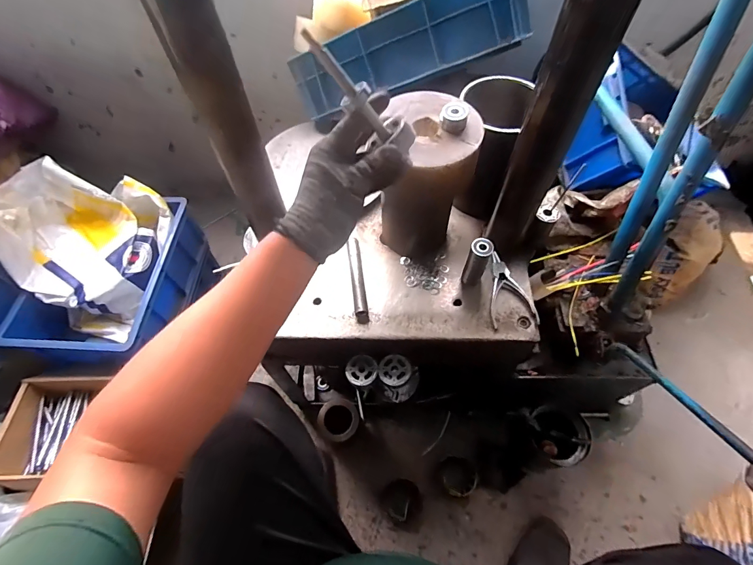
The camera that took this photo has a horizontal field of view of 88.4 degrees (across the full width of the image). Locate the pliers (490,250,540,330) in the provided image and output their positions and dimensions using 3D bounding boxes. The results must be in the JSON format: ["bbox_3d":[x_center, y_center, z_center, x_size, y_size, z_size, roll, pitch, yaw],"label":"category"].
[{"bbox_3d":[0.200,0.011,0.611,0.068,0.012,0.126,-10,60,-4],"label":"pliers"}]

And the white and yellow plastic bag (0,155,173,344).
[{"bbox_3d":[-0.652,-0.080,0.883,0.276,0.256,0.322,13,61,9],"label":"white and yellow plastic bag"}]

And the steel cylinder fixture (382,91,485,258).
[{"bbox_3d":[0.073,-0.148,0.583,0.118,0.238,0.127,-1,60,1],"label":"steel cylinder fixture"}]

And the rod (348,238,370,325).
[{"bbox_3d":[-0.031,-0.005,0.627,0.020,0.025,0.147,-7,60,-3],"label":"rod"}]

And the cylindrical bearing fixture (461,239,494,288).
[{"bbox_3d":[0.155,-0.029,0.596,0.030,0.090,0.027,20,62,13],"label":"cylindrical bearing fixture"}]

